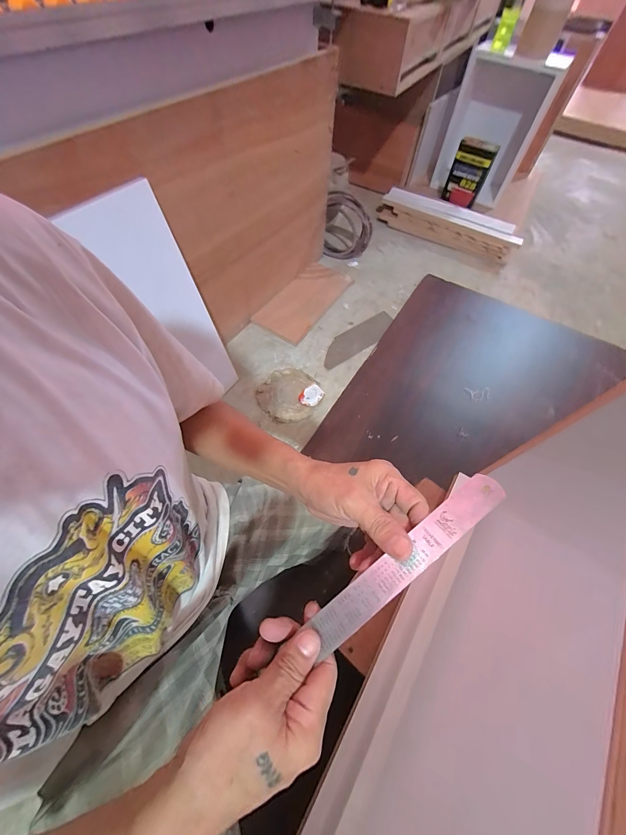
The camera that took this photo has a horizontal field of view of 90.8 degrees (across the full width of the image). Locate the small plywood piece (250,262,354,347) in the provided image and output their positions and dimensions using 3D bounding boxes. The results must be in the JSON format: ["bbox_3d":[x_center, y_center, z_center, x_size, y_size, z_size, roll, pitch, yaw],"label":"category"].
[{"bbox_3d":[-0.029,-0.469,1.220,0.208,0.019,0.436,29,62,13],"label":"small plywood piece"}]

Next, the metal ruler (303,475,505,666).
[{"bbox_3d":[0.075,0.111,0.244,0.180,0.005,0.027,-40,52,-2],"label":"metal ruler"}]

